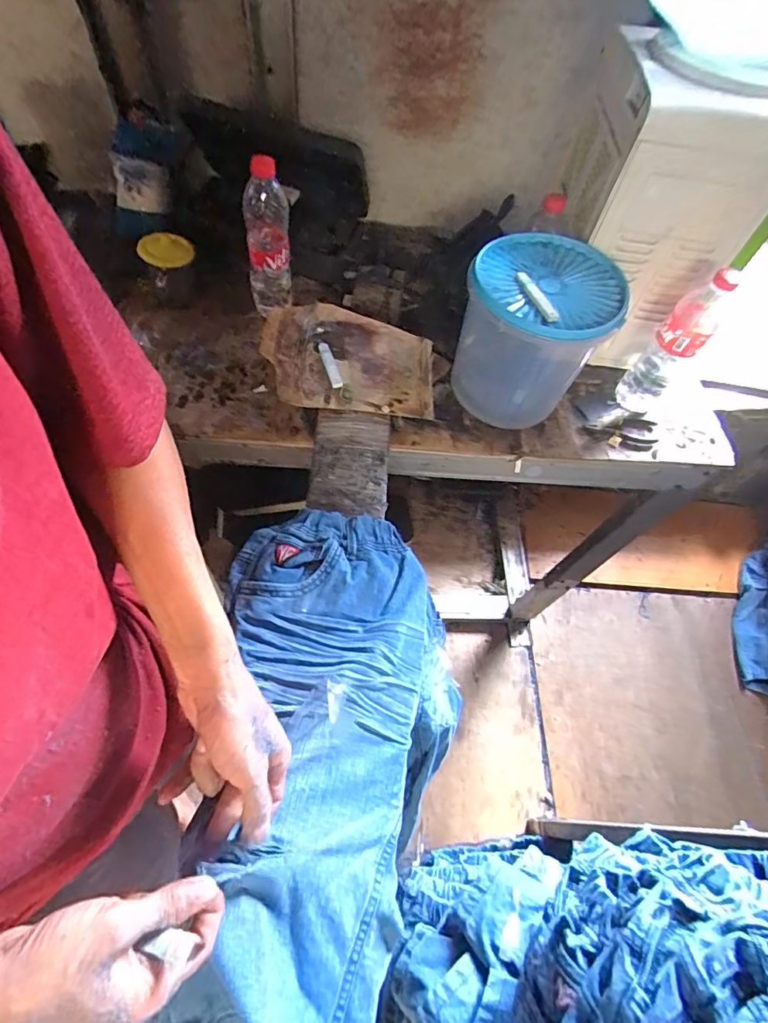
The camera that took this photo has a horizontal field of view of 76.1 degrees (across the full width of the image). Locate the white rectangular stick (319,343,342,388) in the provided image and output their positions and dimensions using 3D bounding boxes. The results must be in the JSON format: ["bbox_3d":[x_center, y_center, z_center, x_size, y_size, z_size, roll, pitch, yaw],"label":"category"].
[{"bbox_3d":[-0.070,-0.192,0.648,0.014,0.008,0.081,-13,62,-14],"label":"white rectangular stick"}]

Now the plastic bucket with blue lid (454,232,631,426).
[{"bbox_3d":[0.191,-0.228,0.666,0.183,0.199,0.162,18,59,4],"label":"plastic bucket with blue lid"}]

